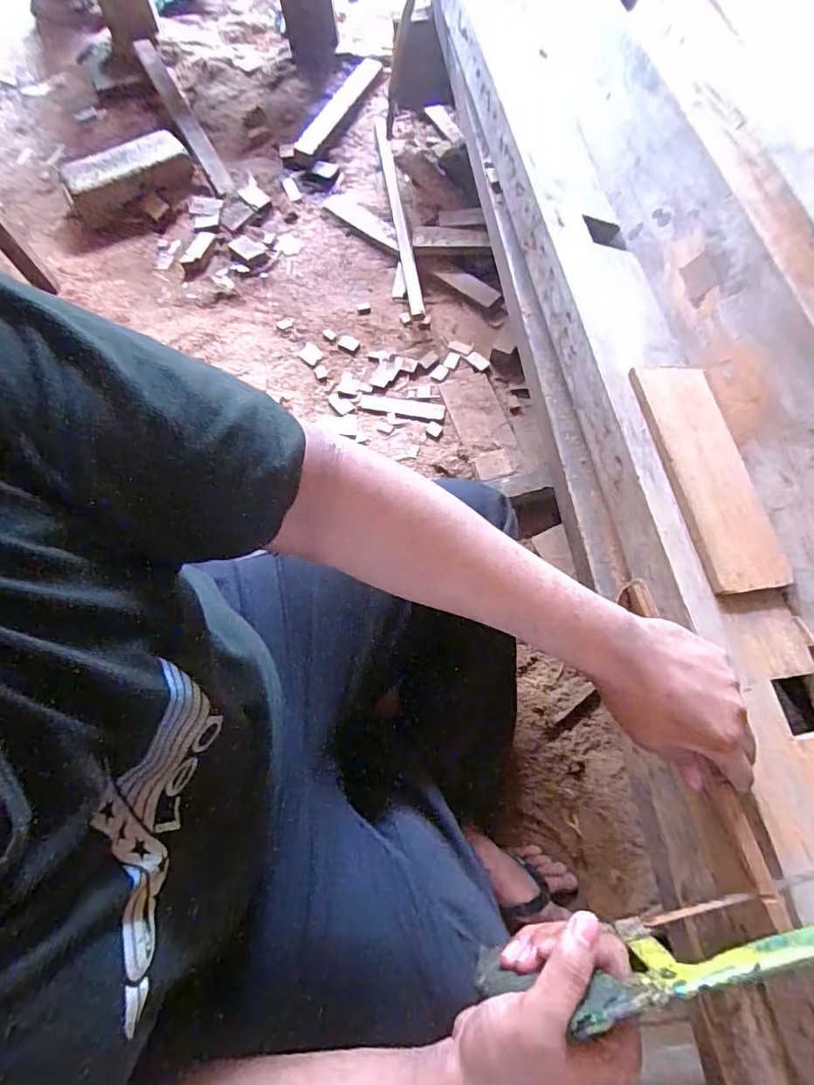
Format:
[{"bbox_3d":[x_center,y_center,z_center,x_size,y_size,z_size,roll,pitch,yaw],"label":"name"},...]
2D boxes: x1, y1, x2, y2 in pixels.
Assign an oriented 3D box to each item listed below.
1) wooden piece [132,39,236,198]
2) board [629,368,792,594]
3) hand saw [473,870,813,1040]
[{"bbox_3d":[-0.540,-1.030,1.261,0.055,0.050,0.560,-26,71,-8],"label":"wooden piece"},{"bbox_3d":[0.312,-0.074,0.539,0.119,0.009,0.255,0,66,-22],"label":"board"},{"bbox_3d":[0.236,0.212,0.301,0.397,0.084,0.015,-14,70,-1],"label":"hand saw"}]

